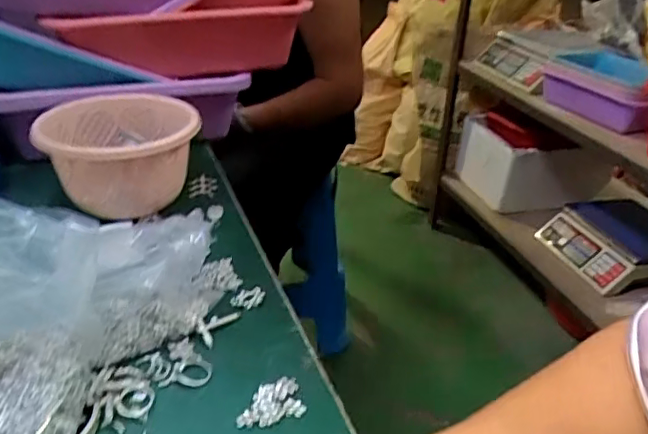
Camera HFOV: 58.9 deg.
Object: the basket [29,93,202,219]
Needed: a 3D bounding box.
[{"bbox_3d":[-0.203,-0.061,0.579,0.148,0.083,0.148,-7,32,-17],"label":"basket"}]

